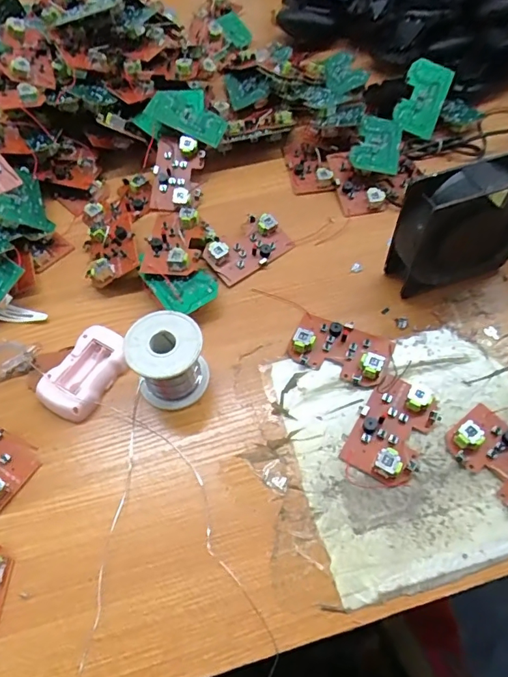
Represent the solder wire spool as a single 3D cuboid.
[{"bbox_3d":[-0.073,0.020,0.408,0.061,0.066,0.061,-1,59,1],"label":"solder wire spool"}]

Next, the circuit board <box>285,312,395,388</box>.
[{"bbox_3d":[0.081,0.008,0.443,0.089,0.020,0.058,21,62,14],"label":"circuit board"}]

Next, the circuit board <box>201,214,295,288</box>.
[{"bbox_3d":[-0.005,-0.098,0.509,0.091,0.012,0.053,-38,85,-19],"label":"circuit board"}]

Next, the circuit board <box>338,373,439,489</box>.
[{"bbox_3d":[0.118,0.073,0.397,0.057,0.016,0.092,26,63,17],"label":"circuit board"}]

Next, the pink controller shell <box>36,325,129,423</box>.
[{"bbox_3d":[-0.150,0.031,0.430,0.051,0.022,0.087,22,62,14],"label":"pink controller shell"}]

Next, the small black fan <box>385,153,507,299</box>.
[{"bbox_3d":[0.197,-0.104,0.446,0.122,0.125,0.042,-16,60,-8],"label":"small black fan"}]

